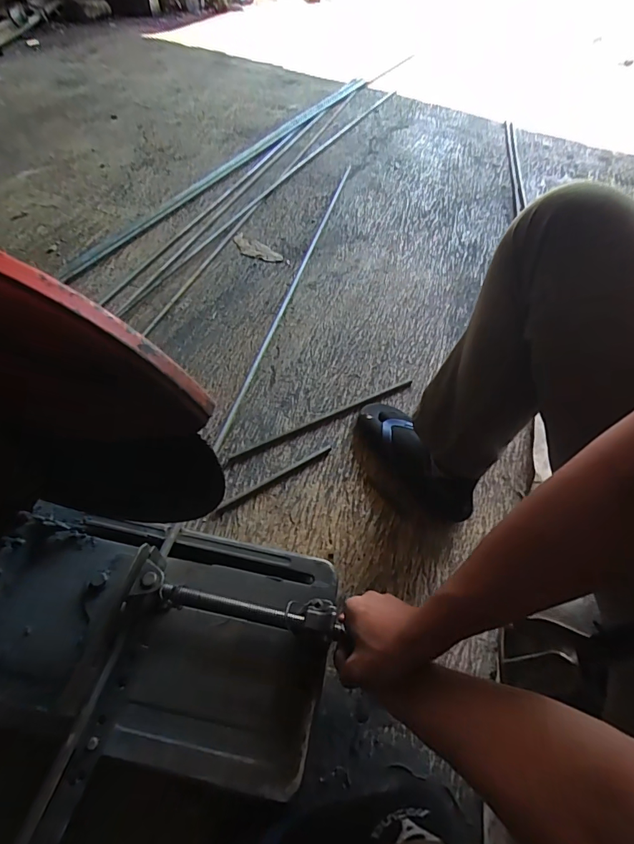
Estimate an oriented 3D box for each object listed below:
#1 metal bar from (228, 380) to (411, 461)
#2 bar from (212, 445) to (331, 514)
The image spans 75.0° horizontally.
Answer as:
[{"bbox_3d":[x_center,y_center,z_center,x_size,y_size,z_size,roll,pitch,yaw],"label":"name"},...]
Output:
[{"bbox_3d":[0.021,-0.008,0.785,0.395,0.009,0.016,-23,59,-20],"label":"metal bar"},{"bbox_3d":[-0.071,0.093,0.697,0.226,0.008,0.012,-27,61,-23],"label":"bar"}]

